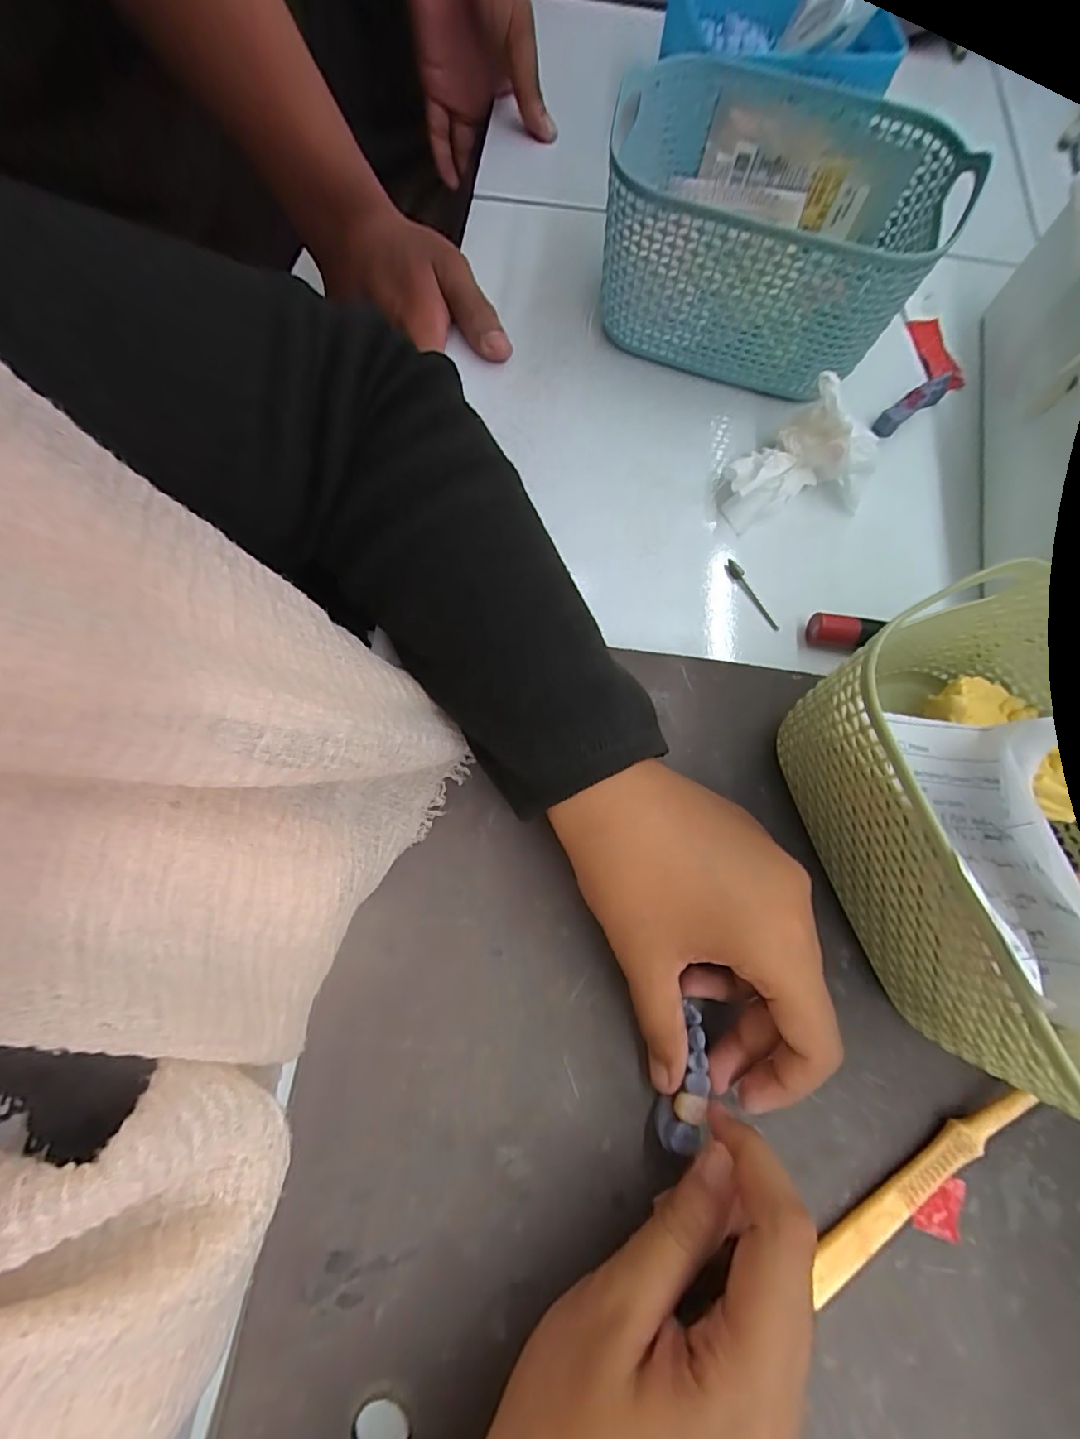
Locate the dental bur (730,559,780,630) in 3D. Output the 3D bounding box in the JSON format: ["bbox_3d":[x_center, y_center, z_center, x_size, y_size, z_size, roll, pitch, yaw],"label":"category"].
[{"bbox_3d":[0.112,-0.066,0.271,0.005,0.004,0.044,-26,75,-10],"label":"dental bur"}]

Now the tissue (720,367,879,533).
[{"bbox_3d":[0.137,-0.130,0.272,0.071,0.043,0.058,-40,77,-13],"label":"tissue"}]

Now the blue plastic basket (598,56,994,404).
[{"bbox_3d":[0.120,-0.264,0.292,0.165,0.086,0.128,16,72,4],"label":"blue plastic basket"}]

